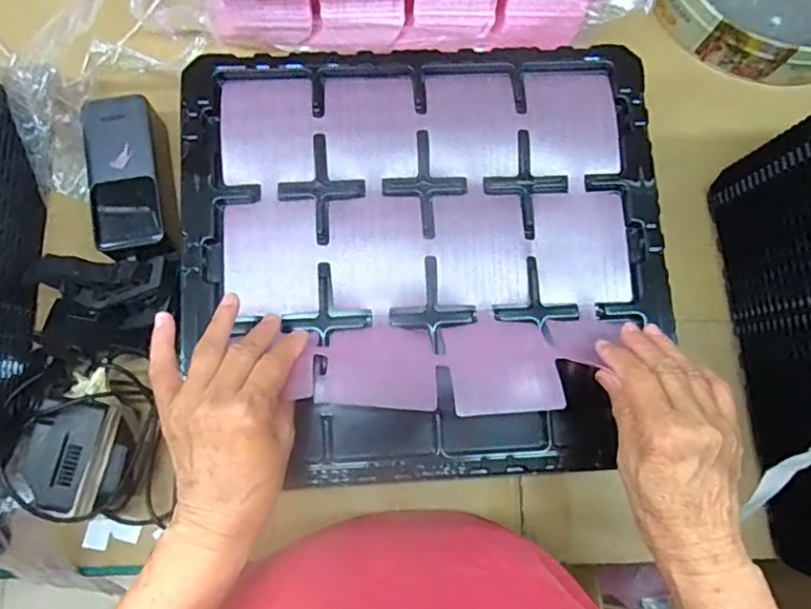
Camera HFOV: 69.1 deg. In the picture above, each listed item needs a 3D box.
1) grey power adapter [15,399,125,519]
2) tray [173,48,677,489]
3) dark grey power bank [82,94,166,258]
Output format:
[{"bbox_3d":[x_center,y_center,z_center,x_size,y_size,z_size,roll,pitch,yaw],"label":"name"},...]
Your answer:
[{"bbox_3d":[-0.238,0.109,0.424,0.055,0.036,0.080,4,82,-2],"label":"grey power adapter"},{"bbox_3d":[0.017,-0.037,0.453,0.359,0.034,0.324,-3,79,-1],"label":"tray"},{"bbox_3d":[-0.225,-0.107,0.471,0.052,0.017,0.130,-9,83,-4],"label":"dark grey power bank"}]

